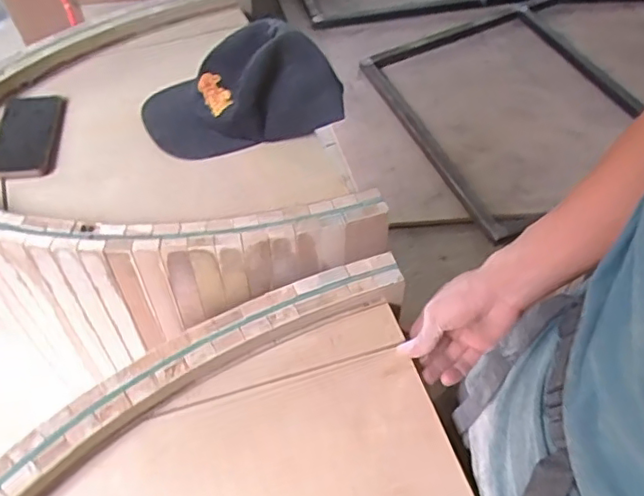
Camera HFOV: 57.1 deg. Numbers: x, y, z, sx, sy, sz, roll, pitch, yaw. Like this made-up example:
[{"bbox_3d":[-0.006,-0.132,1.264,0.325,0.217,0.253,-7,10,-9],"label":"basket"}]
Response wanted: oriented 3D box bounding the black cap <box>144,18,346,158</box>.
[{"bbox_3d":[-0.118,-0.230,0.829,0.274,0.114,0.159,-8,52,-6],"label":"black cap"}]

